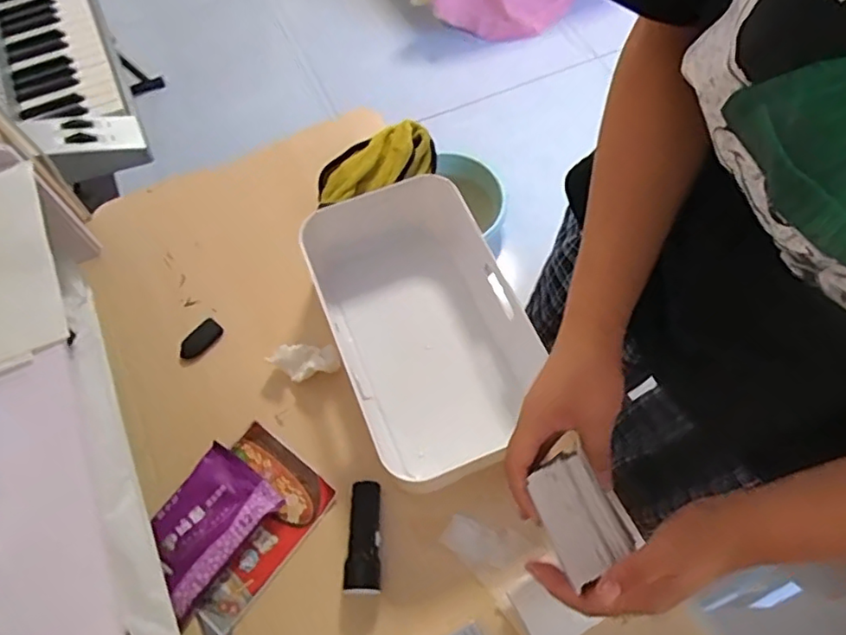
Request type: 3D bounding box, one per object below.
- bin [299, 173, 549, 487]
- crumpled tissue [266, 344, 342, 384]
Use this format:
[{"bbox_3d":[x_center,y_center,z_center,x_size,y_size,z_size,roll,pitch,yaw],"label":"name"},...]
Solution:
[{"bbox_3d":[0.005,-0.003,0.608,0.189,0.074,0.298,-20,64,-11],"label":"bin"},{"bbox_3d":[-0.123,0.047,0.608,0.071,0.026,0.033,0,62,0],"label":"crumpled tissue"}]

